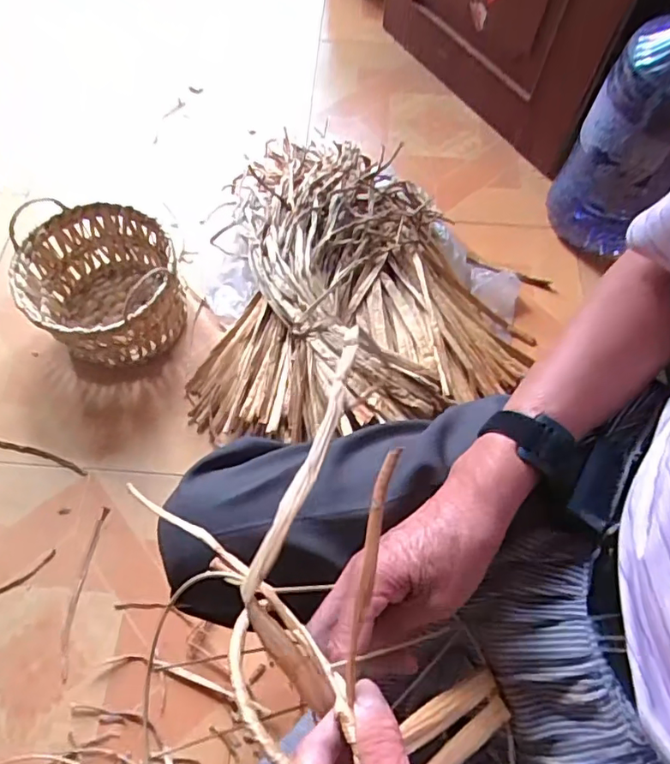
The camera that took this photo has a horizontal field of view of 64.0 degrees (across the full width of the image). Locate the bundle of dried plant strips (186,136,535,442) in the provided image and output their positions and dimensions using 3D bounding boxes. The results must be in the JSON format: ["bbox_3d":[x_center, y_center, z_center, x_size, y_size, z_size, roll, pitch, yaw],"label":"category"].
[{"bbox_3d":[0.070,-0.195,1.005,0.593,0.176,0.685,8,64,1],"label":"bundle of dried plant strips"}]

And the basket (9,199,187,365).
[{"bbox_3d":[-0.408,-0.163,0.966,0.260,0.172,0.246,1,64,-2],"label":"basket"}]

